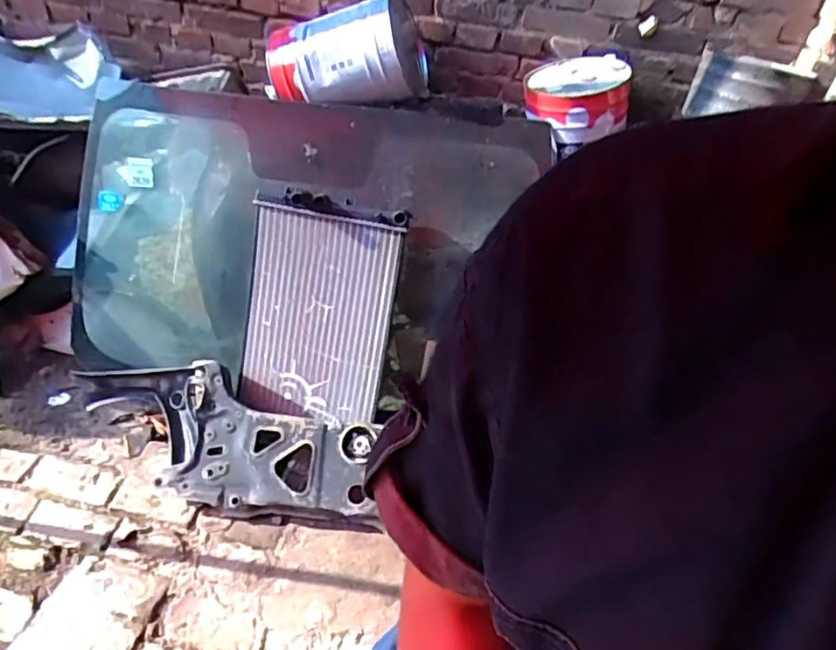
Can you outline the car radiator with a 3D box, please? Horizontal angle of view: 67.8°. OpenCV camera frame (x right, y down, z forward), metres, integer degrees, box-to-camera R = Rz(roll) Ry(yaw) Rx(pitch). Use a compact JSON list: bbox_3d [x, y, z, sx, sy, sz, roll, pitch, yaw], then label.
[{"bbox_3d":[-0.265,-0.037,1.669,0.389,0.598,0.067,10,15,-1],"label":"car radiator"}]

